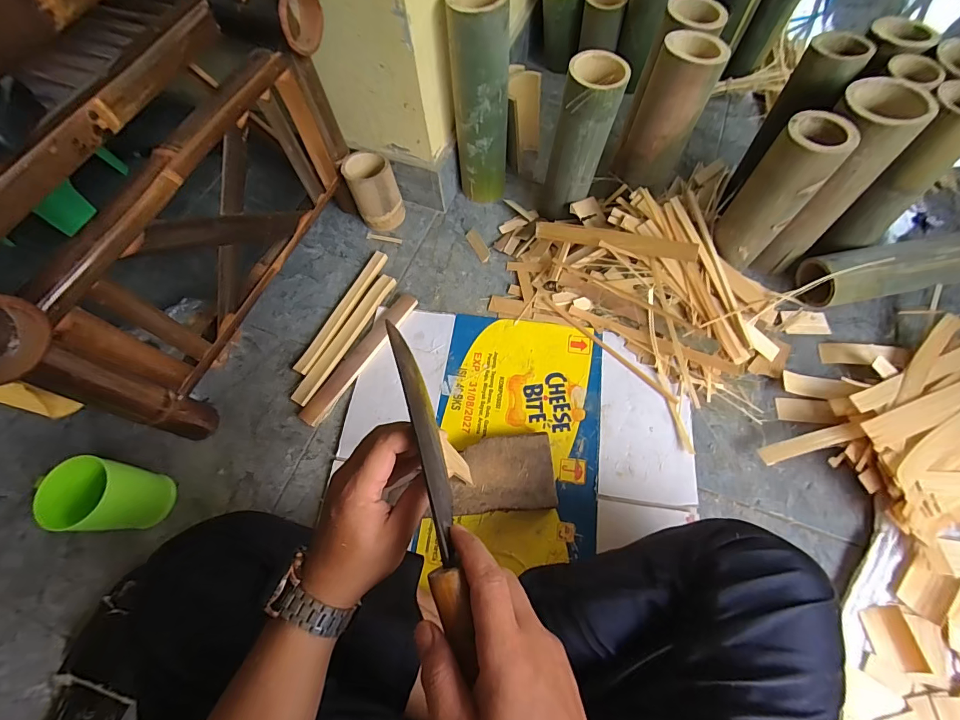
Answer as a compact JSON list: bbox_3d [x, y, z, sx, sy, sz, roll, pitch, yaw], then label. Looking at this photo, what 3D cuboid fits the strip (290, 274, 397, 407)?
[{"bbox_3d":[-0.233,-0.040,0.721,0.031,0.012,0.271,25,70,13],"label":"strip"}]

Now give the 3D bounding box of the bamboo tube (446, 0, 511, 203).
[{"bbox_3d":[0.002,-0.430,0.718,0.094,0.324,0.084,-4,66,1],"label":"bamboo tube"}]

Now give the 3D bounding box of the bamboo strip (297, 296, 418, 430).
[{"bbox_3d":[-0.204,-0.008,0.706,0.042,0.011,0.275,31,71,15],"label":"bamboo strip"}]

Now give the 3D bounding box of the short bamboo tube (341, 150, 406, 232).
[{"bbox_3d":[-0.200,-0.318,0.788,0.084,0.121,0.085,-25,67,-8],"label":"short bamboo tube"}]

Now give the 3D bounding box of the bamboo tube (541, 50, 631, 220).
[{"bbox_3d":[0.163,-0.353,0.676,0.094,0.234,0.089,15,68,9],"label":"bamboo tube"}]

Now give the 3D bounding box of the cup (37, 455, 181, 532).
[{"bbox_3d":[-0.509,0.191,0.567,0.089,0.134,0.087,-1,66,2],"label":"cup"}]

